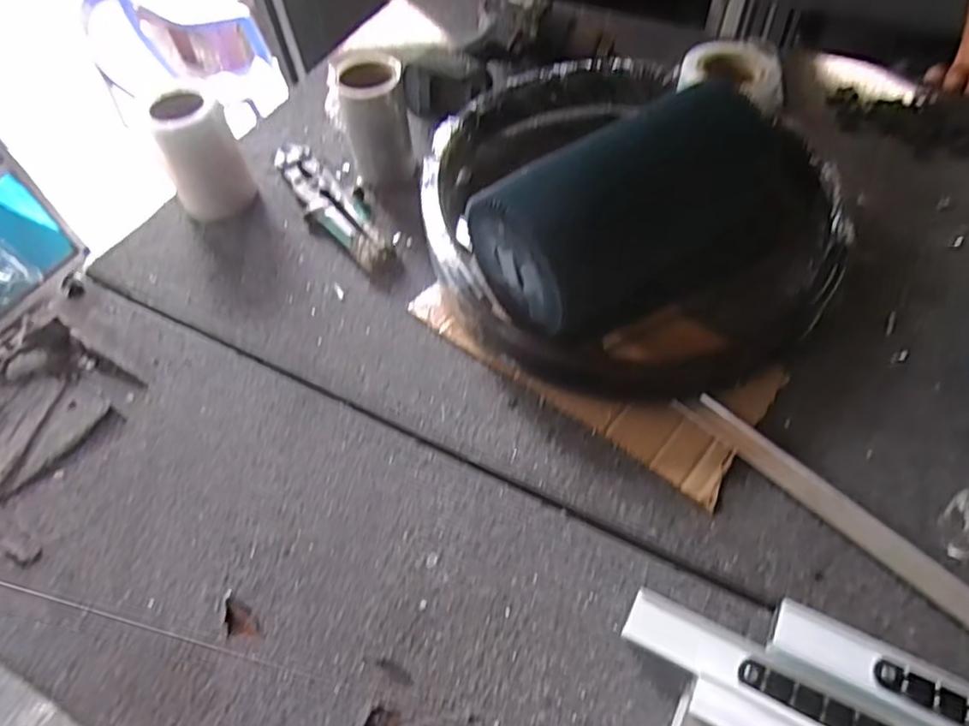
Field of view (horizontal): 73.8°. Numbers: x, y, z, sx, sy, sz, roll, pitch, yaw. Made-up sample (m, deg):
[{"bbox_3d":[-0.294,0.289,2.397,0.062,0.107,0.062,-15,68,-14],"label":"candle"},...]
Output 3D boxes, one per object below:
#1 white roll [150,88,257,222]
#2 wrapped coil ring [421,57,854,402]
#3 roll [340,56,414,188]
[{"bbox_3d":[-0.261,-0.191,0.600,0.067,0.110,0.067,-2,55,3],"label":"white roll"},{"bbox_3d":[0.107,-0.132,0.560,0.328,0.055,0.365,-39,61,-21],"label":"wrapped coil ring"},{"bbox_3d":[-0.100,-0.222,0.603,0.060,0.106,0.058,-11,55,-4],"label":"roll"}]

